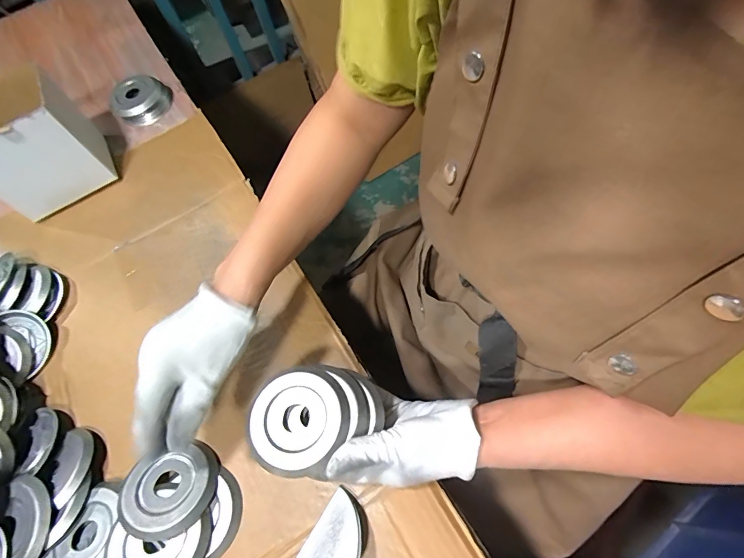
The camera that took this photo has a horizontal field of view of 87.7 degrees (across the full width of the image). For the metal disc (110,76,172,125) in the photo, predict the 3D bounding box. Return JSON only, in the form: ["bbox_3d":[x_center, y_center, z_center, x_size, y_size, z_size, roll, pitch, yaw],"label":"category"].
[{"bbox_3d":[-0.369,-0.286,0.612,0.080,0.032,0.086,-3,64,7],"label":"metal disc"}]

